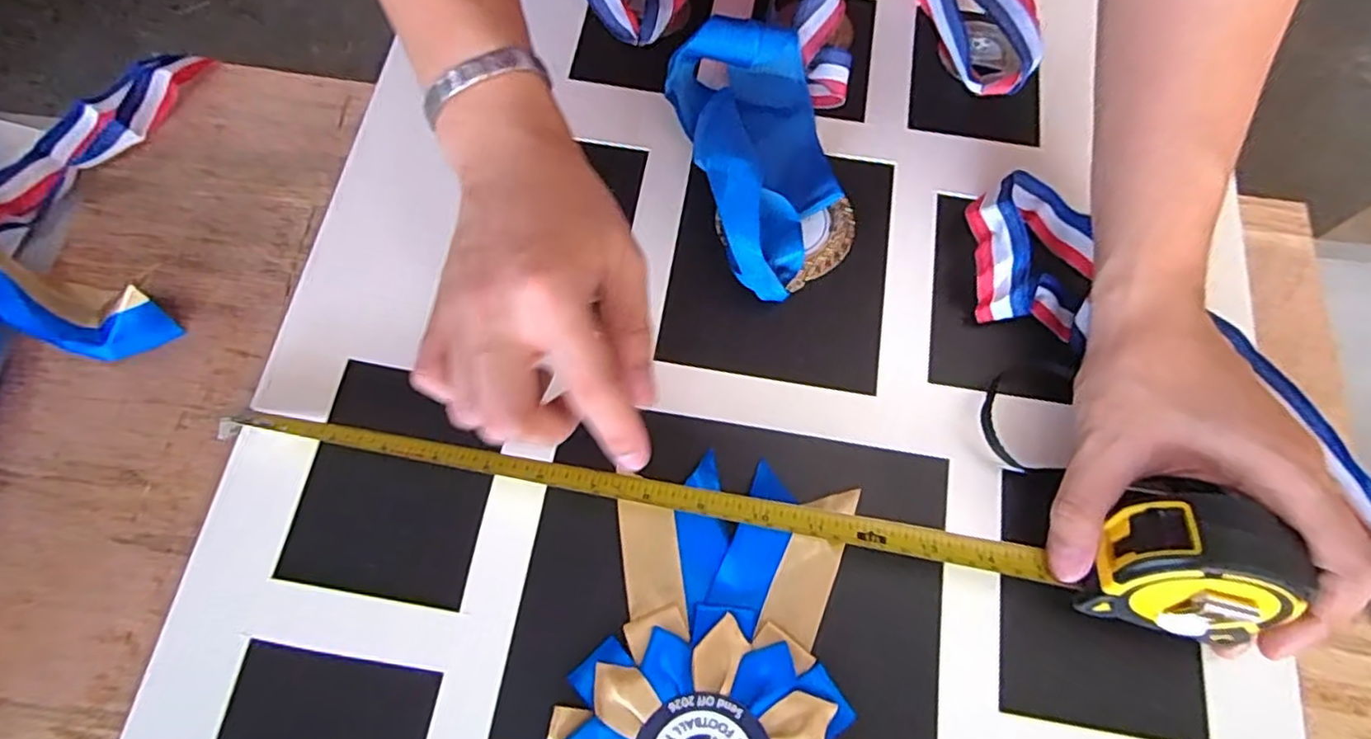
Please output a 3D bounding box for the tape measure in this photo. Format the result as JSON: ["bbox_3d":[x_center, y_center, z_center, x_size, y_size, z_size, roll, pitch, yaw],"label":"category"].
[{"bbox_3d":[0.019,0.054,0.293,0.434,0.057,0.055,7,71,8],"label":"tape measure"}]

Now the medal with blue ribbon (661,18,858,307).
[{"bbox_3d":[0.044,-0.111,0.344,0.077,0.048,0.138,-14,72,-6],"label":"medal with blue ribbon"}]

